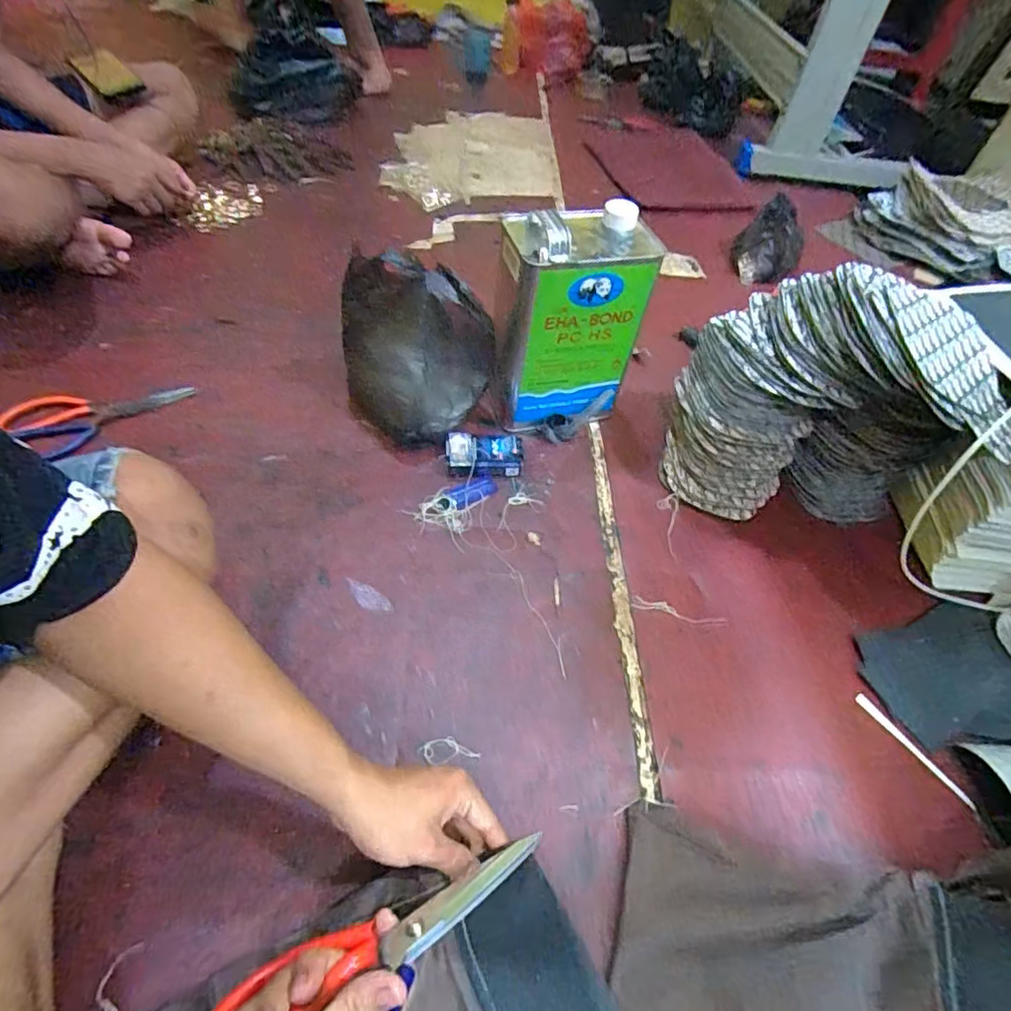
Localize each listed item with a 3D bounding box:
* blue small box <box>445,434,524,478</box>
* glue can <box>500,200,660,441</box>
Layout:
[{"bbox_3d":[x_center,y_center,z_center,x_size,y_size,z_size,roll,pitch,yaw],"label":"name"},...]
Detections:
[{"bbox_3d":[-0.025,-0.064,0.721,0.093,0.018,0.060,-1,52,-7],"label":"blue small box"},{"bbox_3d":[0.078,-0.223,0.708,0.157,0.229,0.099,-12,54,-15],"label":"glue can"}]

